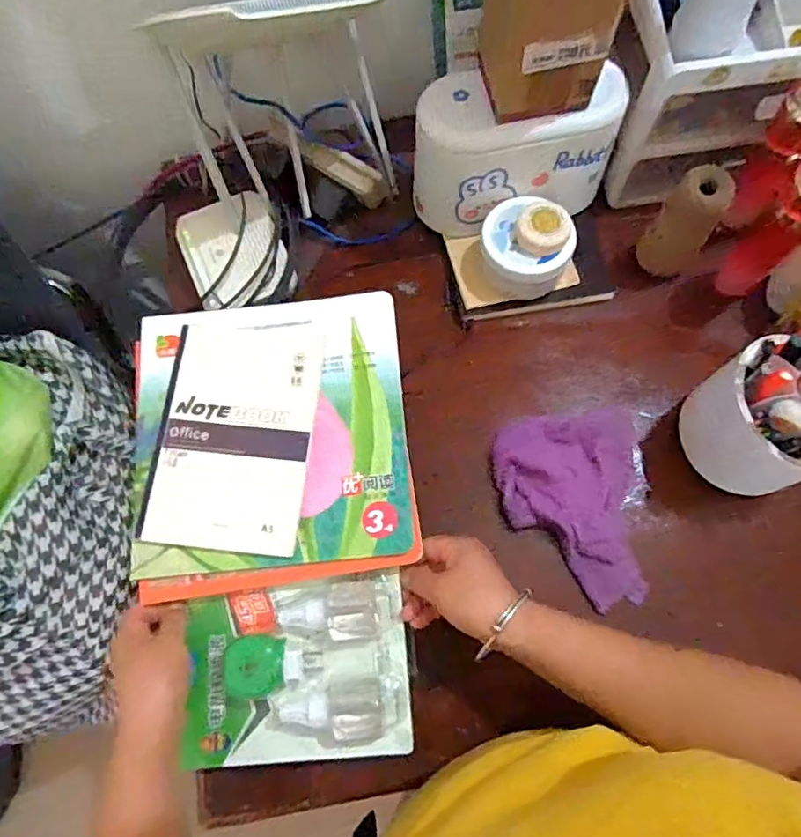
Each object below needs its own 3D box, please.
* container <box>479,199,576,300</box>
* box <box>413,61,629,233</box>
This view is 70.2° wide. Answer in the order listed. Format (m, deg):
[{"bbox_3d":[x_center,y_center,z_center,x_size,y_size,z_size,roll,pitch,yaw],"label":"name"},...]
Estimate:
[{"bbox_3d":[0.132,-0.182,0.597,0.095,0.072,0.090,18,74,8],"label":"container"},{"bbox_3d":[0.121,-0.281,0.598,0.213,0.120,0.102,-11,72,-1],"label":"box"}]

